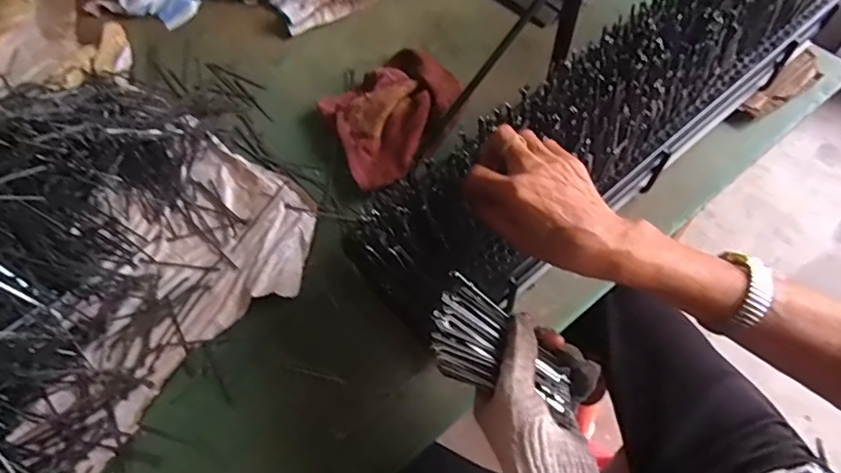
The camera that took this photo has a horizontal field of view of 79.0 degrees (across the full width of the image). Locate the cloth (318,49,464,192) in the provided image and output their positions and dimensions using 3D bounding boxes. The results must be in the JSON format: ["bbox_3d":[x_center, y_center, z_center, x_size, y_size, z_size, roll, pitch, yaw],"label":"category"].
[{"bbox_3d":[-0.037,-0.160,0.649,0.180,0.042,0.162,-37,64,-12],"label":"cloth"}]

